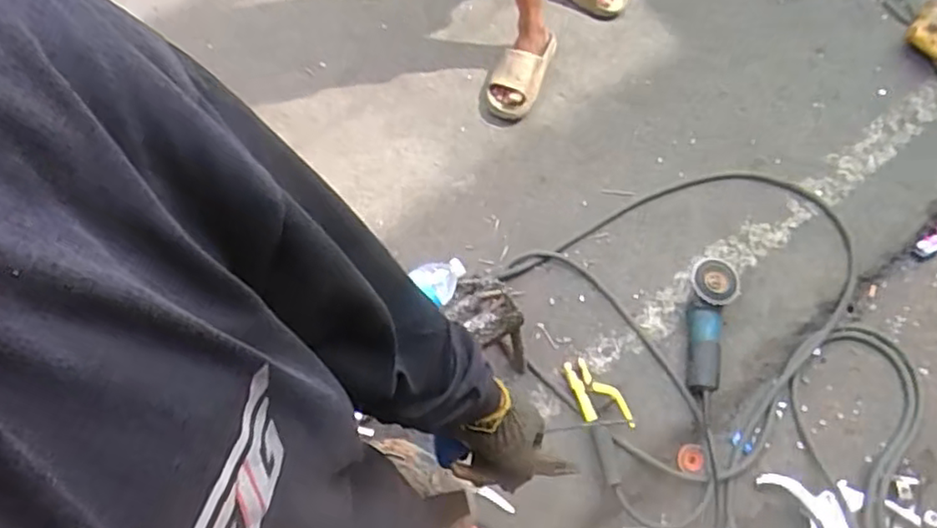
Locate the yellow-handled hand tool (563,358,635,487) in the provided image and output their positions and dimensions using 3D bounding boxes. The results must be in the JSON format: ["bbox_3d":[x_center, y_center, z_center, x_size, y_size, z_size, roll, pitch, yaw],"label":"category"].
[{"bbox_3d":[0.260,0.289,1.268,0.083,0.043,0.233,-18,65,-6],"label":"yellow-handled hand tool"}]

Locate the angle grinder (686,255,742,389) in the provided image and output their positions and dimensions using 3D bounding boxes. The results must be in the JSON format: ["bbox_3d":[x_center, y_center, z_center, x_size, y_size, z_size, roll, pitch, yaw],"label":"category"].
[{"bbox_3d":[0.469,0.117,1.300,0.093,0.087,0.242,11,75,6],"label":"angle grinder"}]

